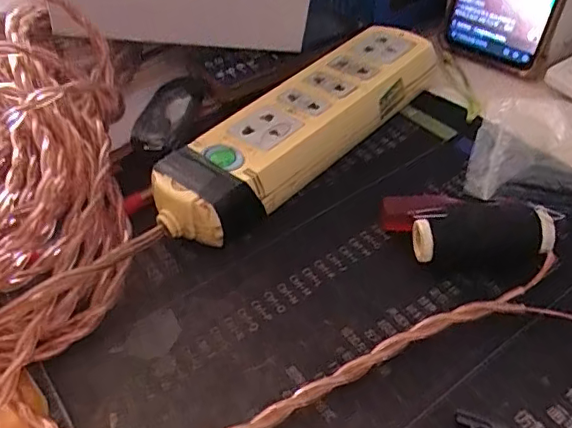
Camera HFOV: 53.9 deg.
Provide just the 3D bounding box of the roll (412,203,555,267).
[{"bbox_3d":[0.094,0.012,0.271,0.063,0.025,0.022,-2,45,6],"label":"roll"}]

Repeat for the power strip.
[{"bbox_3d":[0.012,-0.055,0.342,0.053,0.036,0.211,31,56,32],"label":"power strip"}]

